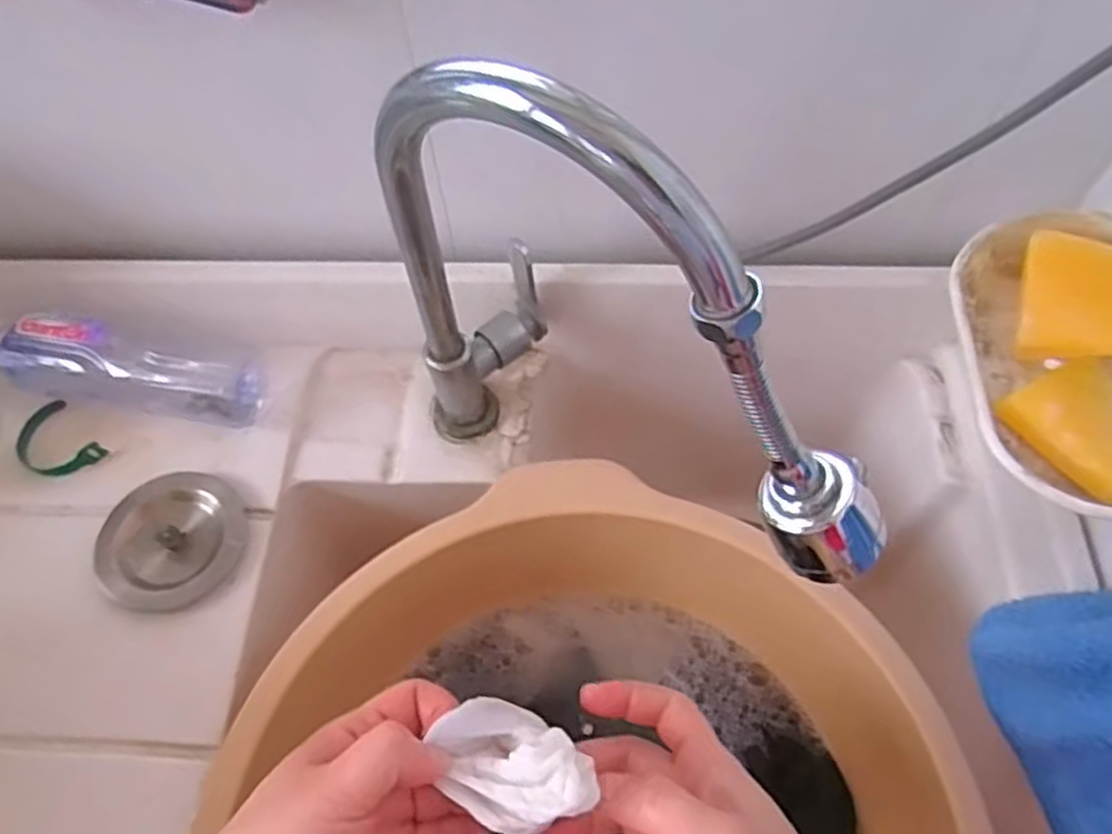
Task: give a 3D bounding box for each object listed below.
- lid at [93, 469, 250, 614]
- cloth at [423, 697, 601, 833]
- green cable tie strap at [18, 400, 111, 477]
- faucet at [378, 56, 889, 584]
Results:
[{"bbox_3d":[-0.229,0.071,0.464,0.084,0.021,0.081,-1,61,2],"label":"lid"},{"bbox_3d":[-0.019,0.138,0.312,0.064,0.037,0.043,33,67,18],"label":"cloth"},{"bbox_3d":[-0.323,0.018,0.505,0.061,0.009,0.041,39,69,21],"label":"green cable tie strap"},{"bbox_3d":[0.030,-0.015,0.362,0.087,0.238,0.252,-38,66,-17],"label":"faucet"}]

